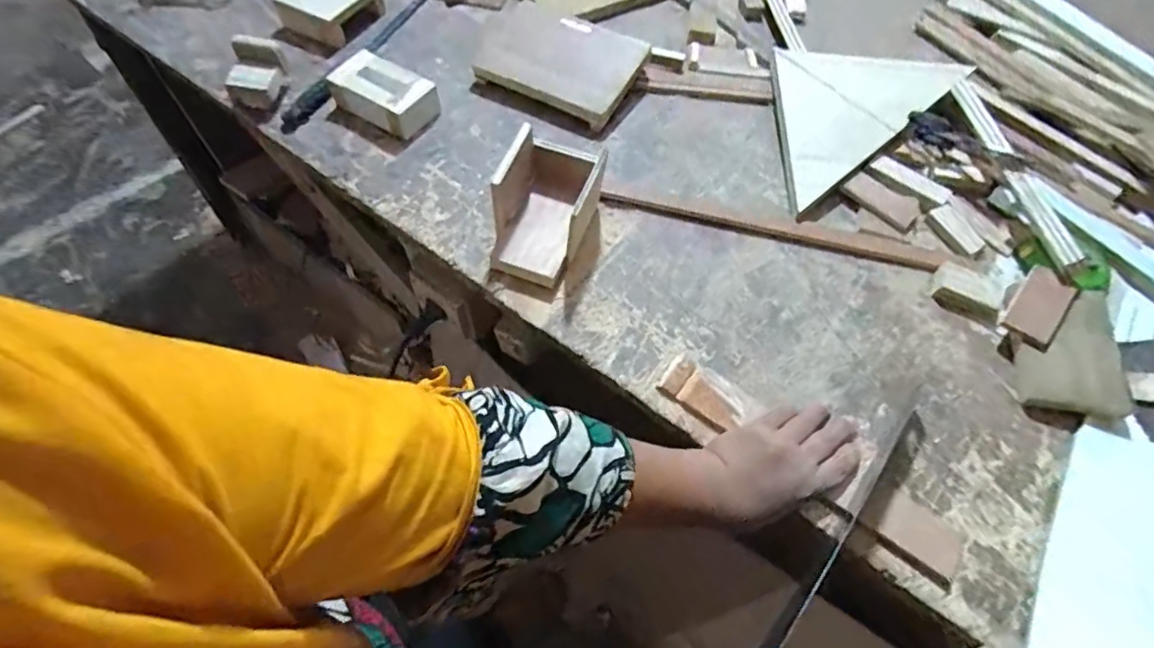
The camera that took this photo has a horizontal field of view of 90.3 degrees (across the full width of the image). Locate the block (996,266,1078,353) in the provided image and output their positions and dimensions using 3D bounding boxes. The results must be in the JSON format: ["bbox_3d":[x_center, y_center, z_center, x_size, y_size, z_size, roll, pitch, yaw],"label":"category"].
[{"bbox_3d":[0.446,-0.016,0.555,0.047,0.008,0.080,37,75,15],"label":"block"}]

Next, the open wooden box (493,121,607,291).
[{"bbox_3d":[-0.027,-0.117,0.557,0.089,0.086,0.139,20,62,7],"label":"open wooden box"}]

